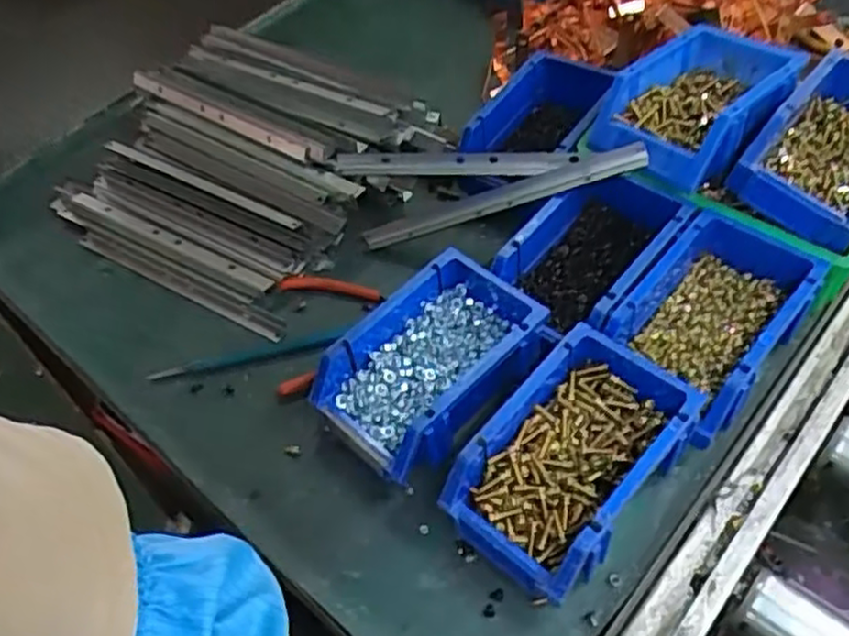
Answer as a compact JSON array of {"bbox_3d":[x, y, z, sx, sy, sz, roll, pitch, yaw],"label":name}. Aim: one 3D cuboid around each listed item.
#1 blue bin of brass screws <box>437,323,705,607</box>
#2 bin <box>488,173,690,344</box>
[{"bbox_3d":[0.098,0.098,0.483,0.105,0.077,0.163,33,65,26],"label":"blue bin of brass screws"},{"bbox_3d":[0.131,-0.044,0.572,0.101,0.061,0.147,34,65,26],"label":"bin"}]

